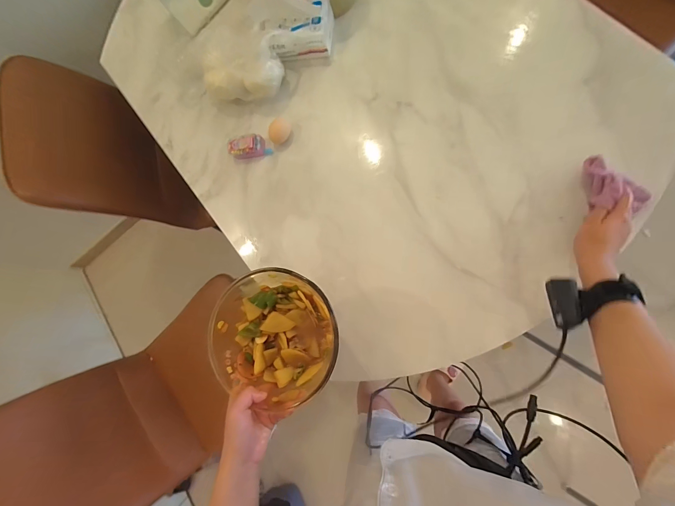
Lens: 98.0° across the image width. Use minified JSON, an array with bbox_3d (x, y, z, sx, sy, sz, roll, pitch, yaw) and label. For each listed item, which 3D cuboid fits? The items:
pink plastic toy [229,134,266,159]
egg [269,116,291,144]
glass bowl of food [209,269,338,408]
[{"bbox_3d":[-0.197,-0.232,0.641,0.079,0.025,0.044,-5,91,6],"label":"pink plastic toy"},{"bbox_3d":[-0.122,-0.260,0.622,0.053,0.046,0.036,-44,87,5],"label":"egg"},{"bbox_3d":[-0.089,0.116,0.413,0.178,0.075,0.165,0,91,6],"label":"glass bowl of food"}]

